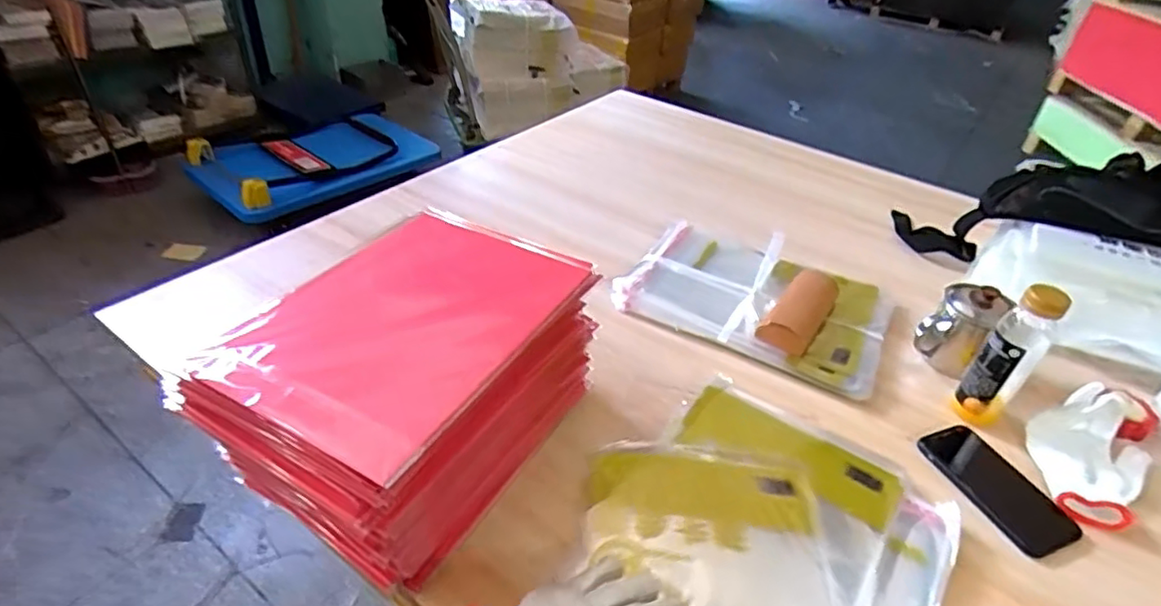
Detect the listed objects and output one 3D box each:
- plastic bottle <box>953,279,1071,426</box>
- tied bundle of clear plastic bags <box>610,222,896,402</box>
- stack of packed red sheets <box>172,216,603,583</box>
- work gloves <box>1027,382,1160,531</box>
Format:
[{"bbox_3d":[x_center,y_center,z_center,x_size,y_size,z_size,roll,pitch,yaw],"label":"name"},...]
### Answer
[{"bbox_3d":[0.472,0.058,0.683,0.045,0.167,0.050,-26,48,-32],"label":"plastic bottle"},{"bbox_3d":[0.246,-0.018,0.860,0.353,0.034,0.232,21,41,20],"label":"tied bundle of clear plastic bags"},{"bbox_3d":[-0.150,0.080,0.590,0.222,0.190,0.322,23,43,21],"label":"stack of packed red sheets"},{"bbox_3d":[0.574,0.149,0.688,0.223,0.050,0.109,-28,49,-33],"label":"work gloves"}]

